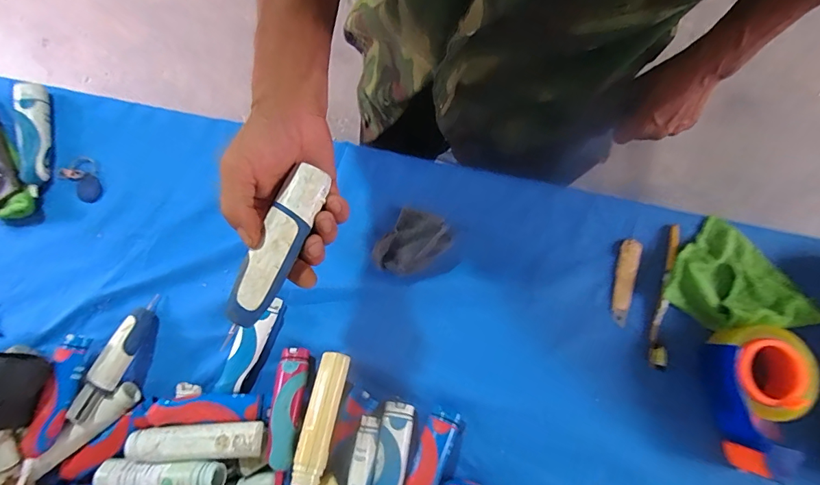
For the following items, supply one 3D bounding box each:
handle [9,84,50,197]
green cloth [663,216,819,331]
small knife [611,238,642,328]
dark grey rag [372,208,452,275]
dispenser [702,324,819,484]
[{"bbox_3d":[-0.493,-0.138,0.565,0.037,0.025,0.153,-9,79,-3],"label":"handle"},{"bbox_3d":[0.419,0.065,0.547,0.171,0.026,0.133,43,81,7],"label":"green cloth"},{"bbox_3d":[0.277,0.050,0.560,0.025,0.008,0.110,15,79,2],"label":"small knife"},{"bbox_3d":[0.002,0.004,0.547,0.076,0.036,0.093,33,80,6],"label":"dark grey rag"},{"bbox_3d":[0.418,0.183,0.513,0.106,0.049,0.165,-4,78,-2],"label":"dispenser"}]

